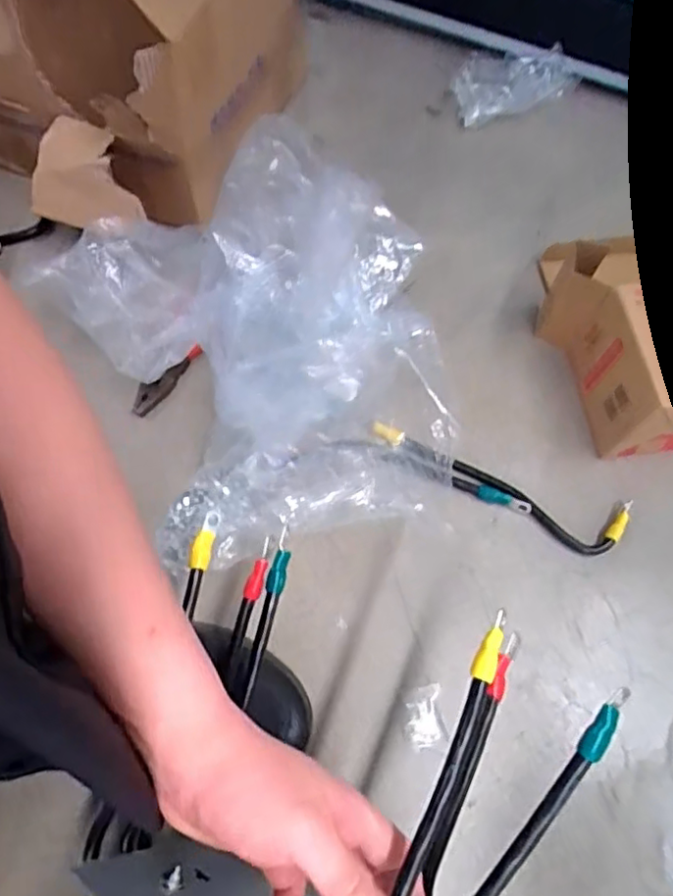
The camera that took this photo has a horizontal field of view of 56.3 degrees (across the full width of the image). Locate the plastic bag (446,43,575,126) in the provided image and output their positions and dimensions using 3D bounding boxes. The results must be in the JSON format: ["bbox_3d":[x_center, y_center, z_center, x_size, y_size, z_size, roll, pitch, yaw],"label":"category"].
[{"bbox_3d":[0.213,-0.440,0.755,0.144,0.063,0.080,-15,68,-8],"label":"plastic bag"}]

